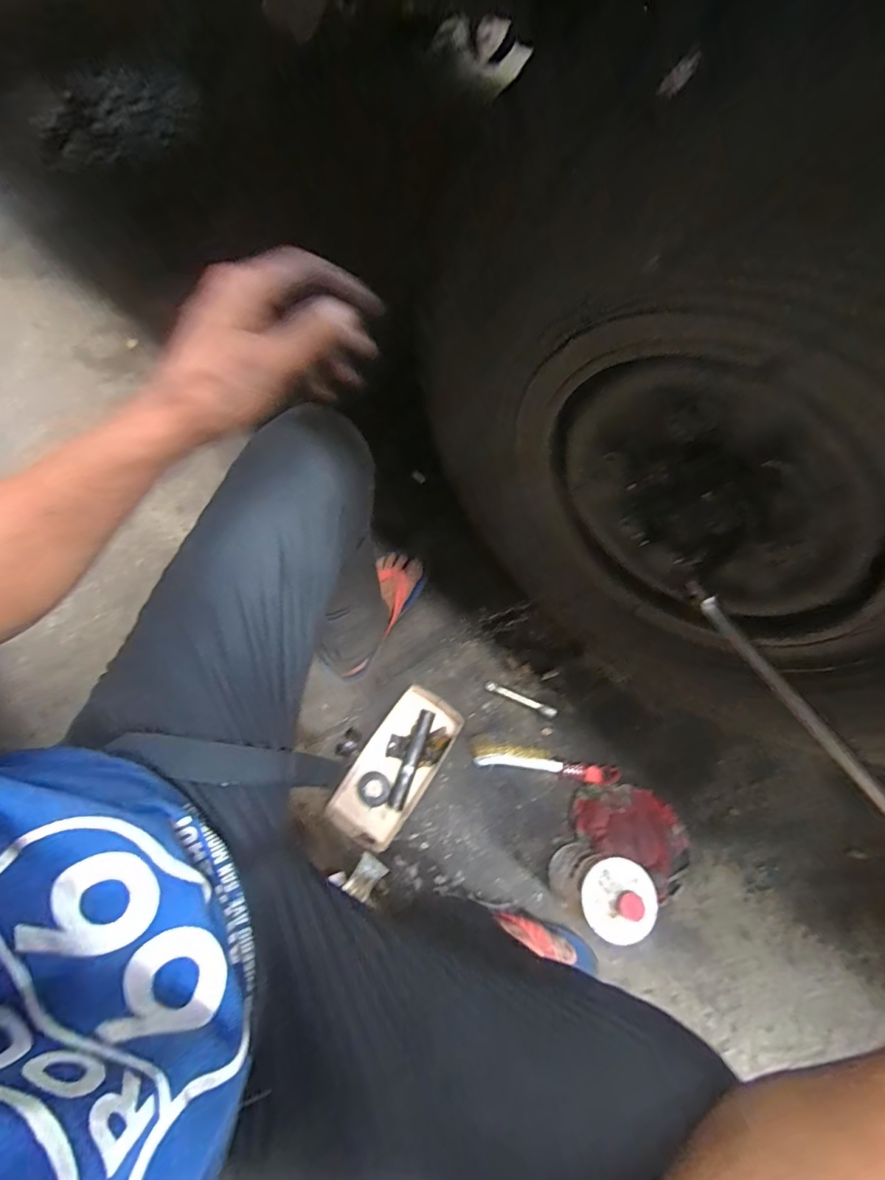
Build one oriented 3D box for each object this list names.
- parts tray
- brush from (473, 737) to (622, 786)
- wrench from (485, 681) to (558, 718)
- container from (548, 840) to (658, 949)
[{"bbox_3d":[-0.073,0.277,0.771,0.115,0.039,0.239,33,70,10],"label":"parts tray"},{"bbox_3d":[0.168,0.280,0.787,0.239,0.030,0.041,9,68,1],"label":"brush"},{"bbox_3d":[0.133,0.187,0.829,0.128,0.018,0.020,24,69,7],"label":"wrench"},{"bbox_3d":[0.209,0.395,0.642,0.085,0.226,0.085,1,68,-3],"label":"container"}]

